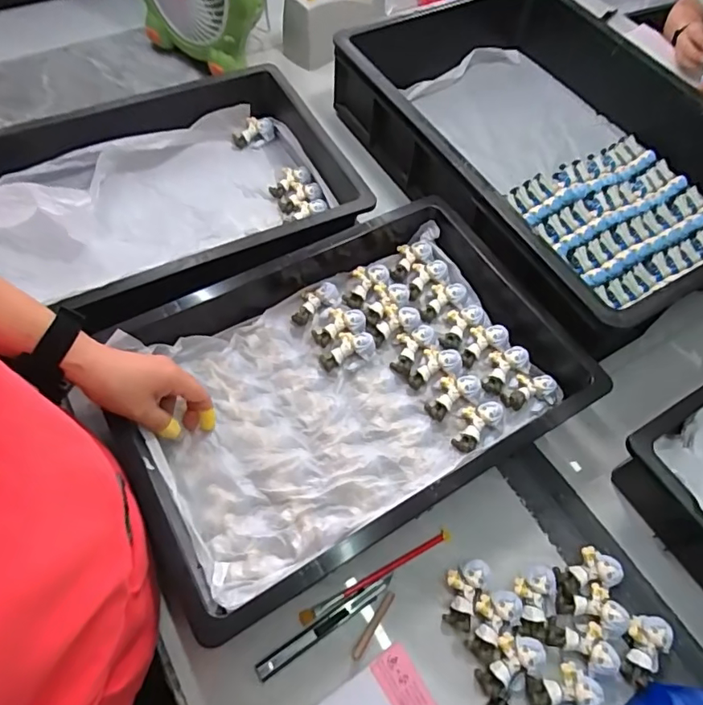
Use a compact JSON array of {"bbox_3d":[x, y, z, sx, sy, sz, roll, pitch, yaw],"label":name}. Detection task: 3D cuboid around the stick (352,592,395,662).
[{"bbox_3d":[0.020,0.247,0.466,0.009,0.004,0.063,32,64,14],"label":"stick"}]

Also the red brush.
[{"bbox_3d":[0.026,0.213,0.488,0.162,0.006,0.012,-22,64,-15],"label":"red brush"}]

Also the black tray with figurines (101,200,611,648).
[{"bbox_3d":[-0.005,0.020,0.535,0.441,0.073,0.315,-27,66,-17],"label":"black tray with figurines"}]

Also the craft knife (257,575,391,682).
[{"bbox_3d":[-0.021,0.245,0.464,0.141,0.008,0.014,-28,66,-18],"label":"craft knife"}]

